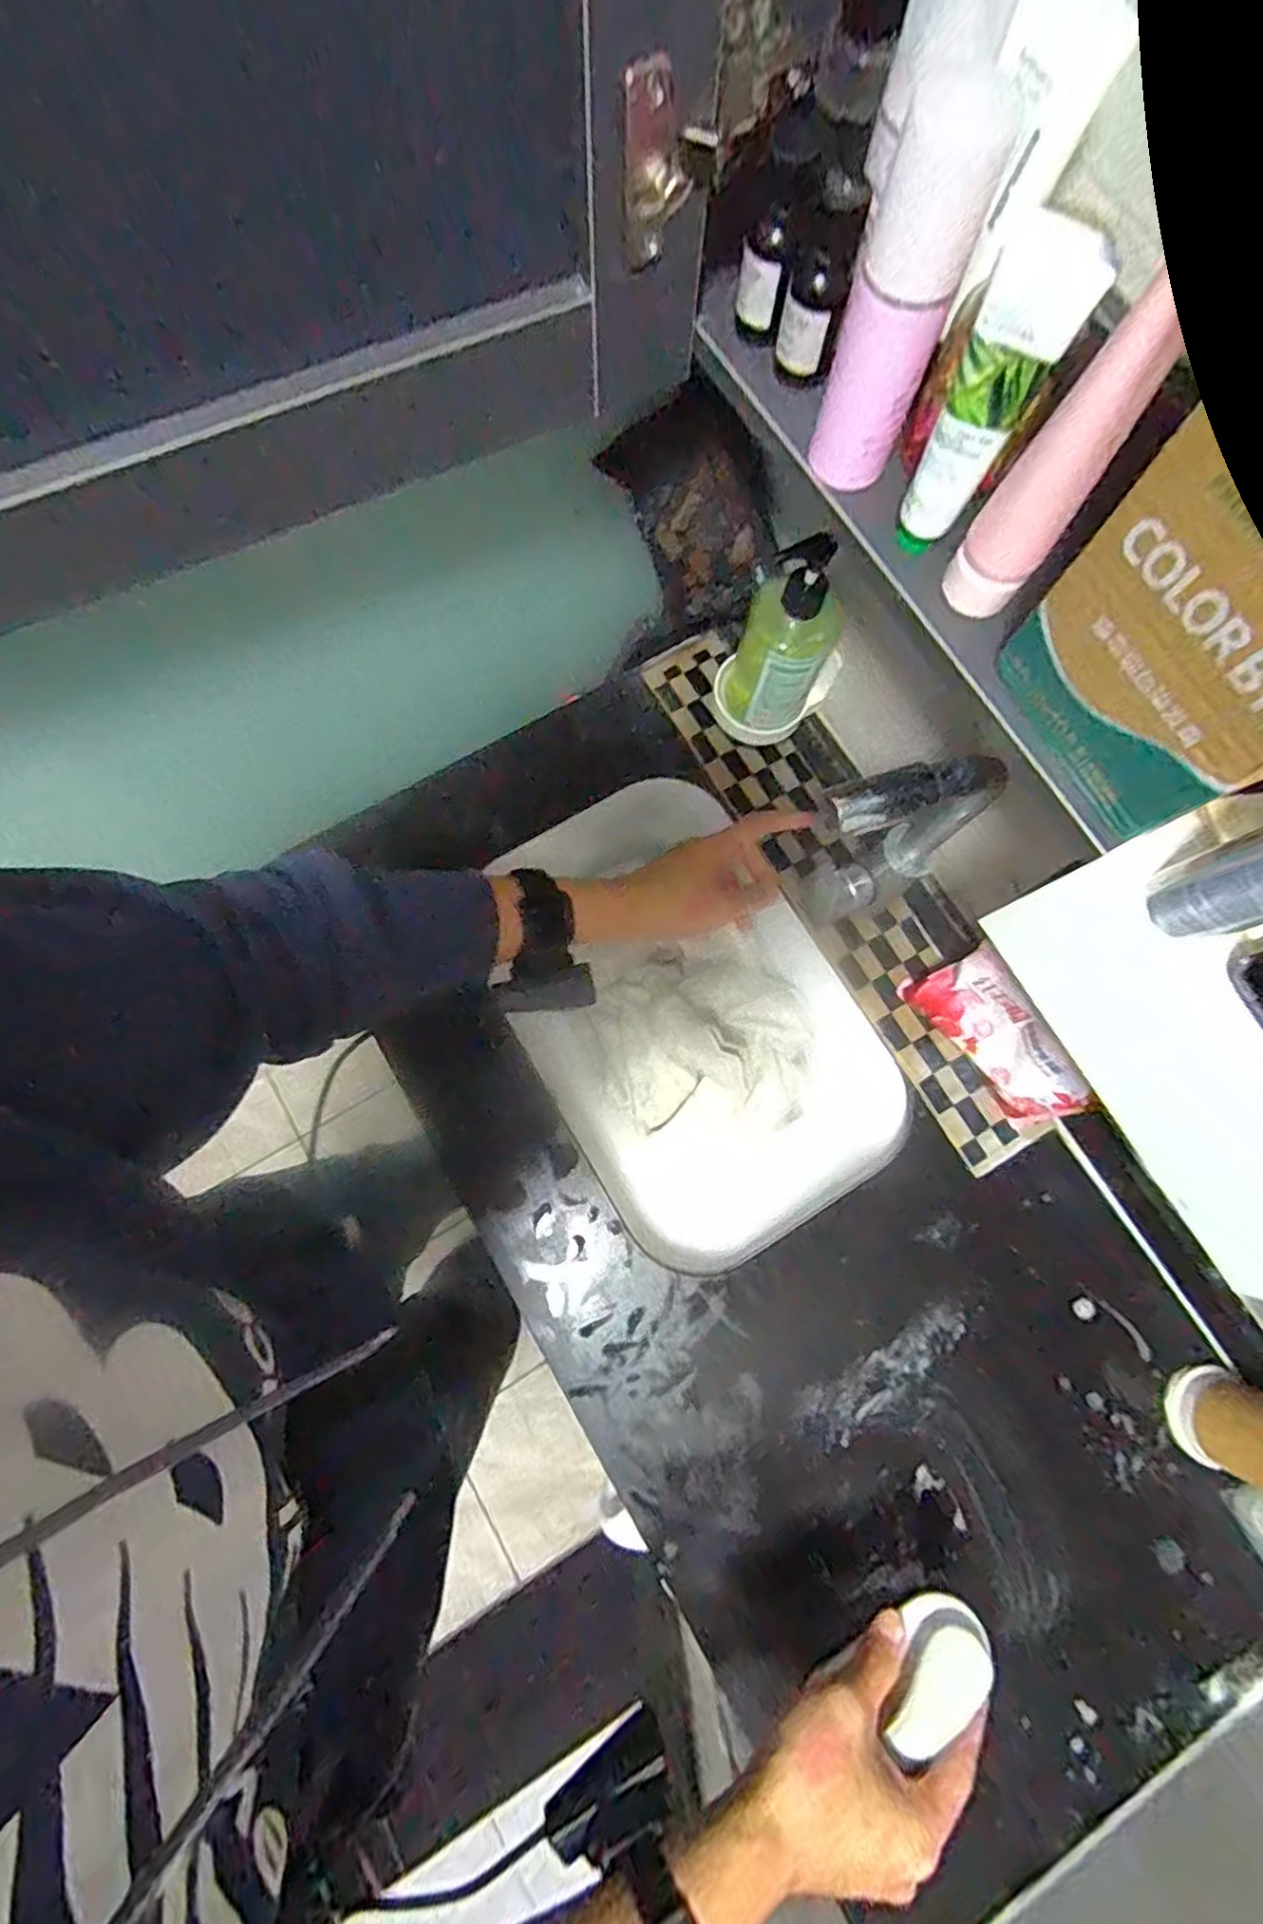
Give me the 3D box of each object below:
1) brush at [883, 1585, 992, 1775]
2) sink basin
[{"bbox_3d":[0.185,0.448,0.435,0.085,0.036,0.051,-26,47,-32],"label":"brush"},{"bbox_3d":[0.059,0.046,0.711,0.319,0.125,0.434,-32,81,-7],"label":"sink basin"}]

